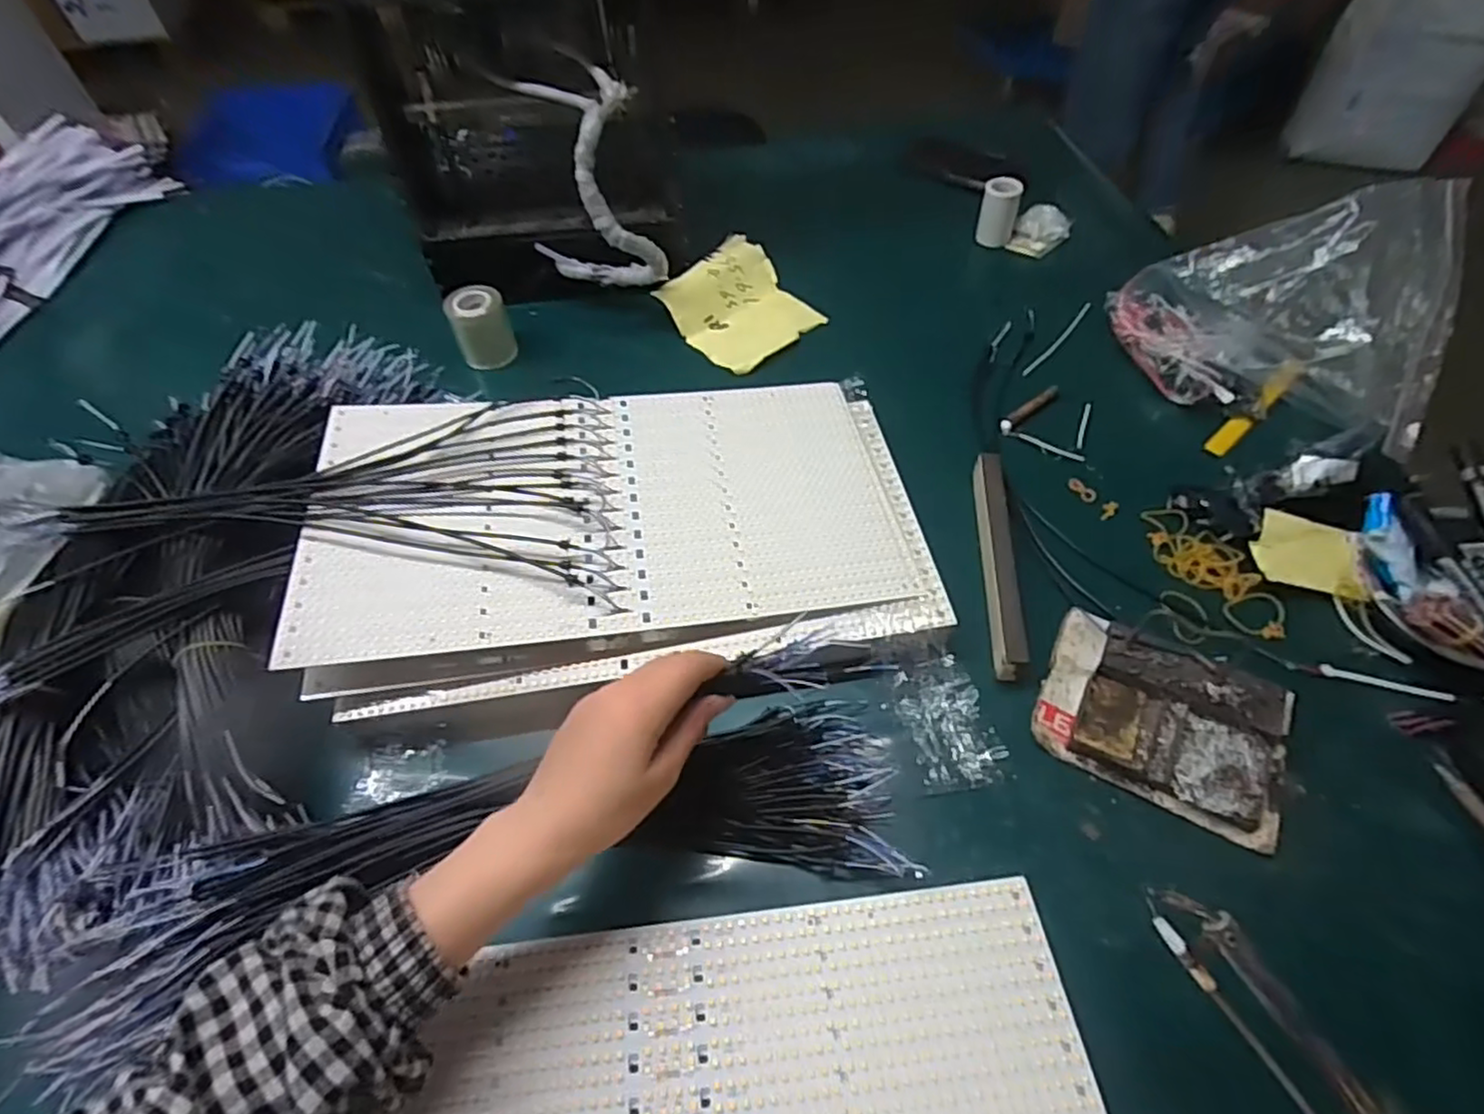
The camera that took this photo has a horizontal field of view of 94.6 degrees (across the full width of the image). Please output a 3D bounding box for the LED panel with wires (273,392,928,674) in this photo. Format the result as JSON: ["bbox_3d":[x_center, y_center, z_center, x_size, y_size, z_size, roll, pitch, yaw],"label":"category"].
[{"bbox_3d":[-0.091,-0.047,0.513,0.426,0.018,0.221,-5,56,-10],"label":"LED panel with wires"}]

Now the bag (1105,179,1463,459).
[{"bbox_3d":[0.489,-0.225,0.606,0.251,0.144,0.142,14,59,12],"label":"bag"}]

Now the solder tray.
[{"bbox_3d":[0.282,0.106,0.455,0.148,0.022,0.111,26,62,18],"label":"solder tray"}]

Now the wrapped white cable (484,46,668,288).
[{"bbox_3d":[-0.146,-0.353,0.664,0.115,0.173,0.135,-26,59,-14],"label":"wrapped white cable"}]

